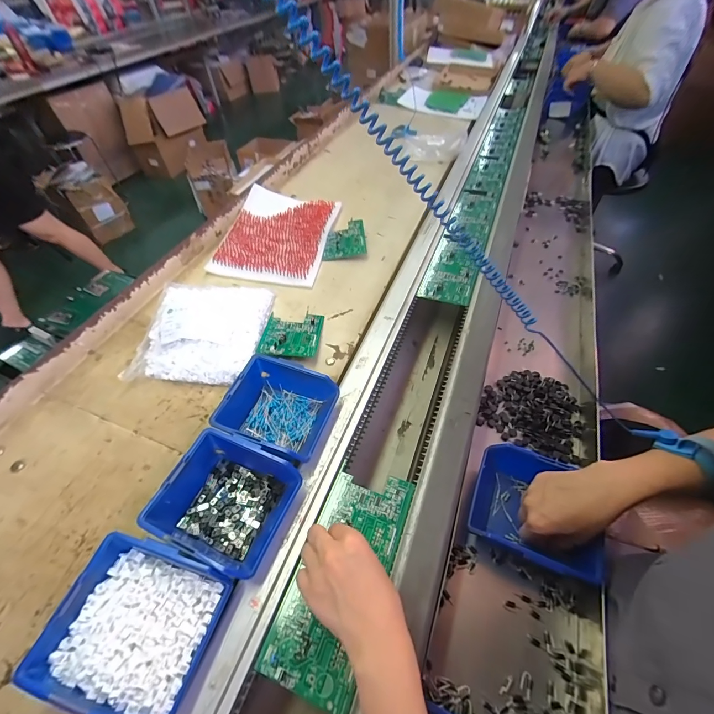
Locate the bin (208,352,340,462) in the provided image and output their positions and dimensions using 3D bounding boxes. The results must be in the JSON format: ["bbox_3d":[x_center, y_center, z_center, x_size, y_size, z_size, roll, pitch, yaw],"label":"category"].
[{"bbox_3d":[-0.108,0.069,0.467,0.130,0.064,0.118,15,54,15],"label":"bin"}]

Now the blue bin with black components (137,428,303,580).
[{"bbox_3d":[-0.147,0.163,0.396,0.127,0.065,0.120,17,54,16],"label":"blue bin with black components"}]

